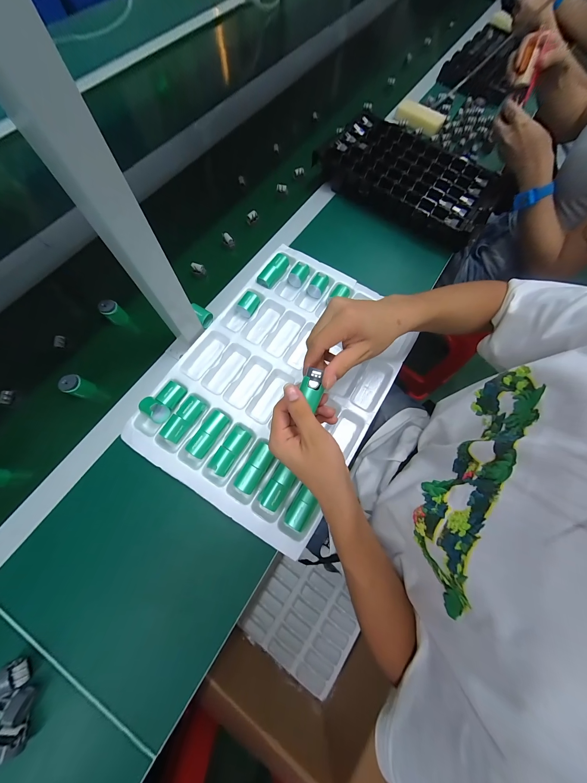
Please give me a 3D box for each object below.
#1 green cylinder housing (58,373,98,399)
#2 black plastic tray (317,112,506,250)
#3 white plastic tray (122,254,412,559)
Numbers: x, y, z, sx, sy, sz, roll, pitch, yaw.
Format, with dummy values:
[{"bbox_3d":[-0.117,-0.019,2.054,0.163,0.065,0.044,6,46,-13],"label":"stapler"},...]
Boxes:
[{"bbox_3d":[-0.346,-0.007,0.408,0.026,0.048,0.030,20,71,2],"label":"green cylinder housing"},{"bbox_3d":[0.259,-0.476,0.564,0.373,0.056,0.229,33,73,7],"label":"black plastic tray"},{"bbox_3d":[-0.016,-0.035,0.426,0.320,0.044,0.451,32,72,6],"label":"white plastic tray"}]

